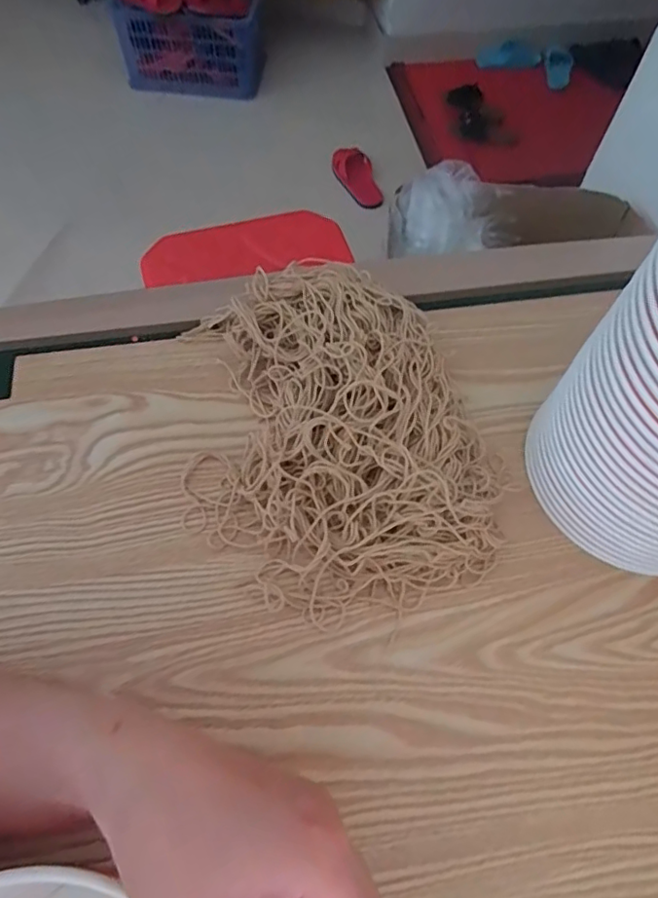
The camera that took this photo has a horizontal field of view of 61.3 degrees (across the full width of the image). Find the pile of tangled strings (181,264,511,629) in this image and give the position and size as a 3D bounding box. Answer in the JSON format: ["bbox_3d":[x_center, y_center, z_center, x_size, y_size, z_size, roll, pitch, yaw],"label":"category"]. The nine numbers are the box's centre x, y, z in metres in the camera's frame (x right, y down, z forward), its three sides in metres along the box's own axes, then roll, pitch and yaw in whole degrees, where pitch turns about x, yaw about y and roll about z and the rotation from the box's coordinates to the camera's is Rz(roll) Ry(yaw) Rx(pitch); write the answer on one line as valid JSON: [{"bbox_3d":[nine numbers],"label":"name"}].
[{"bbox_3d":[0.002,-0.019,0.409,0.211,0.062,0.261,-11,64,-7],"label":"pile of tangled strings"}]

